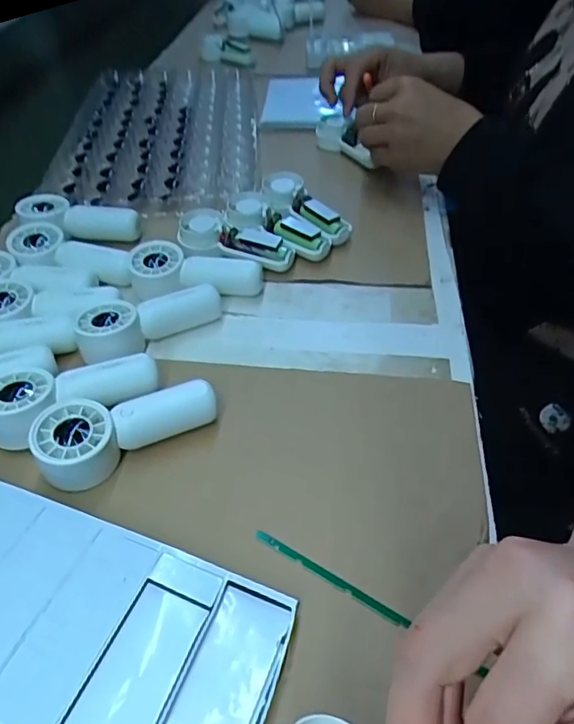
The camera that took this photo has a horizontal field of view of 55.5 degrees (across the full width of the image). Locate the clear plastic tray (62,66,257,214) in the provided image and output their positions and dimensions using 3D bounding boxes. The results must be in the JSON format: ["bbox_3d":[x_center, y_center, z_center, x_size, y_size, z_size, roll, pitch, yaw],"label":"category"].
[{"bbox_3d":[-0.153,-0.302,0.695,0.217,0.017,0.411,-6,45,-3],"label":"clear plastic tray"}]

